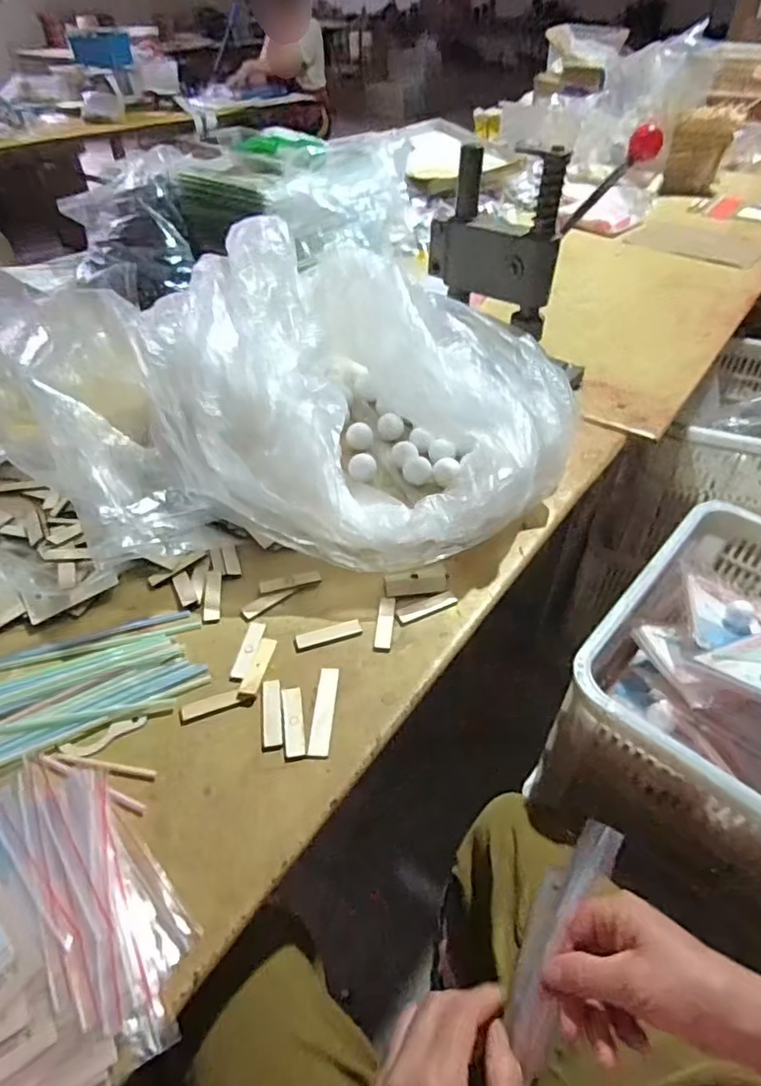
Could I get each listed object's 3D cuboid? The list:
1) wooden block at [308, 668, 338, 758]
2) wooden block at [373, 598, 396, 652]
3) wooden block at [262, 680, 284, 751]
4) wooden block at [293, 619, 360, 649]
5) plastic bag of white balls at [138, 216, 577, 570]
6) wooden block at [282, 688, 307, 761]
[{"bbox_3d":[-0.046,0.136,0.481,0.016,0.004,0.081,4,43,2],"label":"wooden block"},{"bbox_3d":[0.004,0.076,0.549,0.016,0.005,0.061,5,43,4],"label":"wooden block"},{"bbox_3d":[-0.088,0.139,0.478,0.016,0.004,0.062,-5,43,-7],"label":"wooden block"},{"bbox_3d":[-0.047,0.083,0.540,0.061,0.004,0.017,-13,45,-16],"label":"wooden block"},{"bbox_3d":[-0.029,-0.150,0.634,0.398,0.210,0.360,25,48,23],"label":"plastic bag of white balls"},{"bbox_3d":[-0.070,0.144,0.473,0.017,0.004,0.063,-5,43,-8],"label":"wooden block"}]

